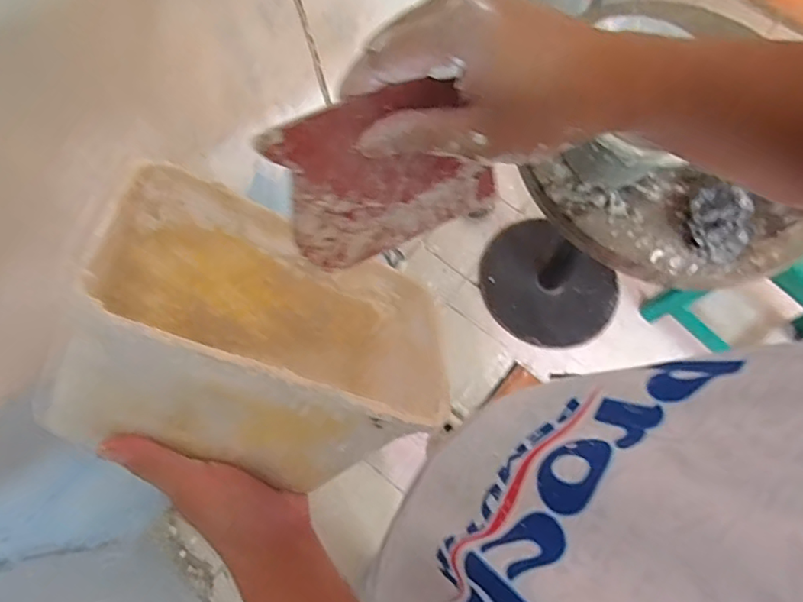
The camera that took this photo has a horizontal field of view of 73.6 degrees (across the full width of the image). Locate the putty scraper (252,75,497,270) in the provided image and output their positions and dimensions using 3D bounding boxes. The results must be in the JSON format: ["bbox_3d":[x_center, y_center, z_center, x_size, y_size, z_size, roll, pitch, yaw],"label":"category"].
[{"bbox_3d":[-0.007,-0.067,0.296,0.115,0.103,0.009,-19,54,-1],"label":"putty scraper"}]

